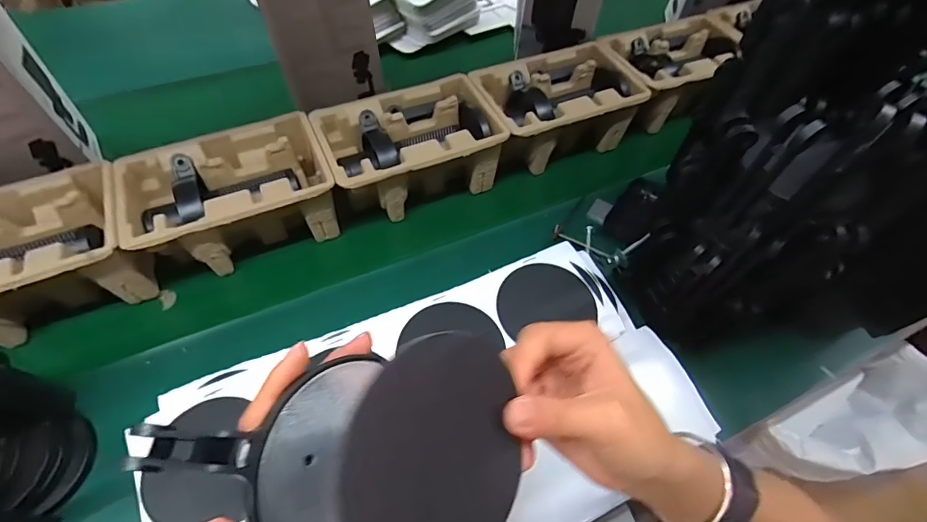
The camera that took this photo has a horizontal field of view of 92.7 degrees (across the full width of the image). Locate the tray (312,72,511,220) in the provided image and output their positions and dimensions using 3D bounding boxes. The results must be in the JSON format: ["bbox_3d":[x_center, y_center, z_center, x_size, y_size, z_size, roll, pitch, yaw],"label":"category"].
[{"bbox_3d":[-0.076,-0.149,0.610,0.225,0.111,0.146,-20,59,-18],"label":"tray"}]

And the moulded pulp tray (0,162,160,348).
[{"bbox_3d":[-0.486,0.001,0.488,0.225,0.100,0.144,-22,60,-19],"label":"moulded pulp tray"}]

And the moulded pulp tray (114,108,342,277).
[{"bbox_3d":[-0.282,-0.078,0.549,0.224,0.096,0.145,-20,59,-18],"label":"moulded pulp tray"}]

